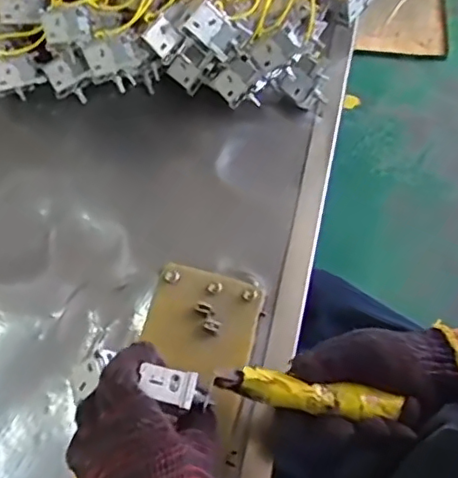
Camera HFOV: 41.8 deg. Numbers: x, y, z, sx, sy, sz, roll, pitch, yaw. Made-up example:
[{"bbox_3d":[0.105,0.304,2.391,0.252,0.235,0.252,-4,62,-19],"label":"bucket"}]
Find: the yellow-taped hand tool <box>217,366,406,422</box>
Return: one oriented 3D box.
[{"bbox_3d":[0.057,0.111,0.428,0.128,0.014,0.022,11,63,-2],"label":"yellow-taped hand tool"}]

